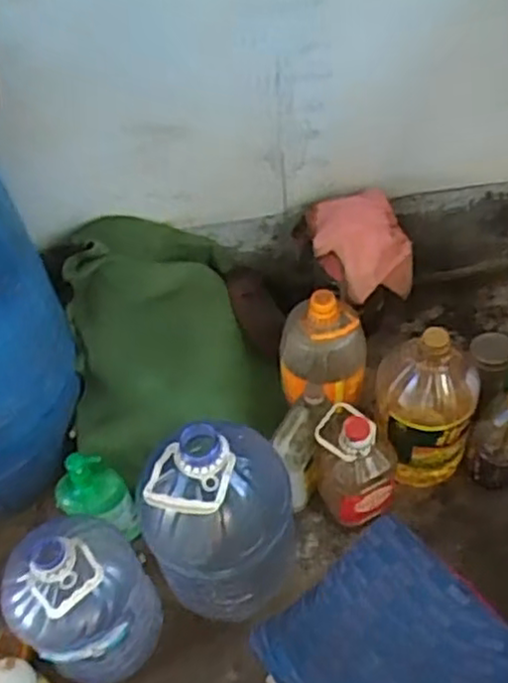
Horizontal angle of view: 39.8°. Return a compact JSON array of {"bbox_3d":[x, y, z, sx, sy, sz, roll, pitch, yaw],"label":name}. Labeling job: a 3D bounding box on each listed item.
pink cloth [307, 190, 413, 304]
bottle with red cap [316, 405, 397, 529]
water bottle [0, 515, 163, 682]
[{"bbox_3d":[0.208,-0.191,1.385,0.183,0.167,0.181,-17,52,-7],"label":"pink cloth"},{"bbox_3d":[0.177,0.224,1.228,0.140,0.235,0.126,13,54,17],"label":"bottle with red cap"},{"bbox_3d":[-0.256,0.389,1.053,0.191,0.282,0.170,-36,56,-21],"label":"water bottle"}]

